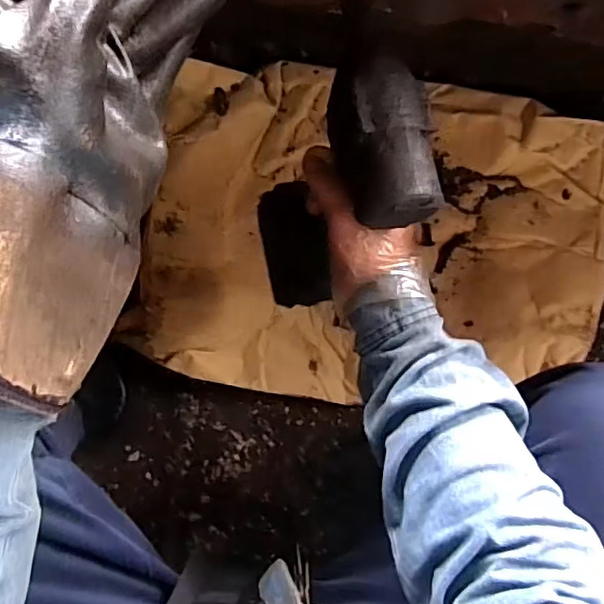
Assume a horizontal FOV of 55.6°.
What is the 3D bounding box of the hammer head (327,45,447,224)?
[{"bbox_3d":[0.052,-0.112,0.377,0.060,0.049,0.118,-4,91,-5],"label":"hammer head"}]

